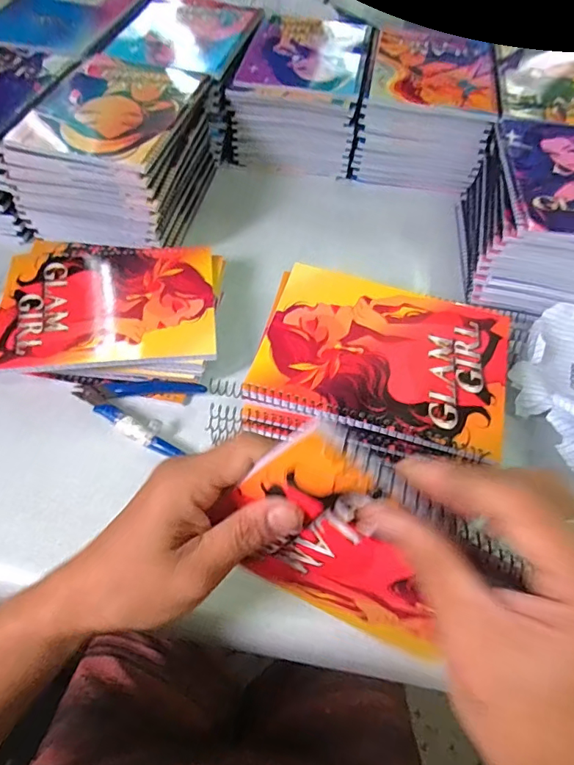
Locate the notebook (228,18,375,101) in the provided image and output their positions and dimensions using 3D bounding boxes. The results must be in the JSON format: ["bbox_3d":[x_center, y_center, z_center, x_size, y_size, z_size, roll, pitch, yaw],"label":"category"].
[{"bbox_3d":[0.026,-0.417,0.599,0.146,0.012,0.198,10,58,5],"label":"notebook"}]

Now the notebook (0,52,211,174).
[{"bbox_3d":[-0.181,-0.294,0.510,0.148,0.018,0.194,13,58,6],"label":"notebook"}]

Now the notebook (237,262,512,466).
[{"bbox_3d":[0.080,-0.024,0.390,0.195,0.013,0.150,15,58,8],"label":"notebook"}]

